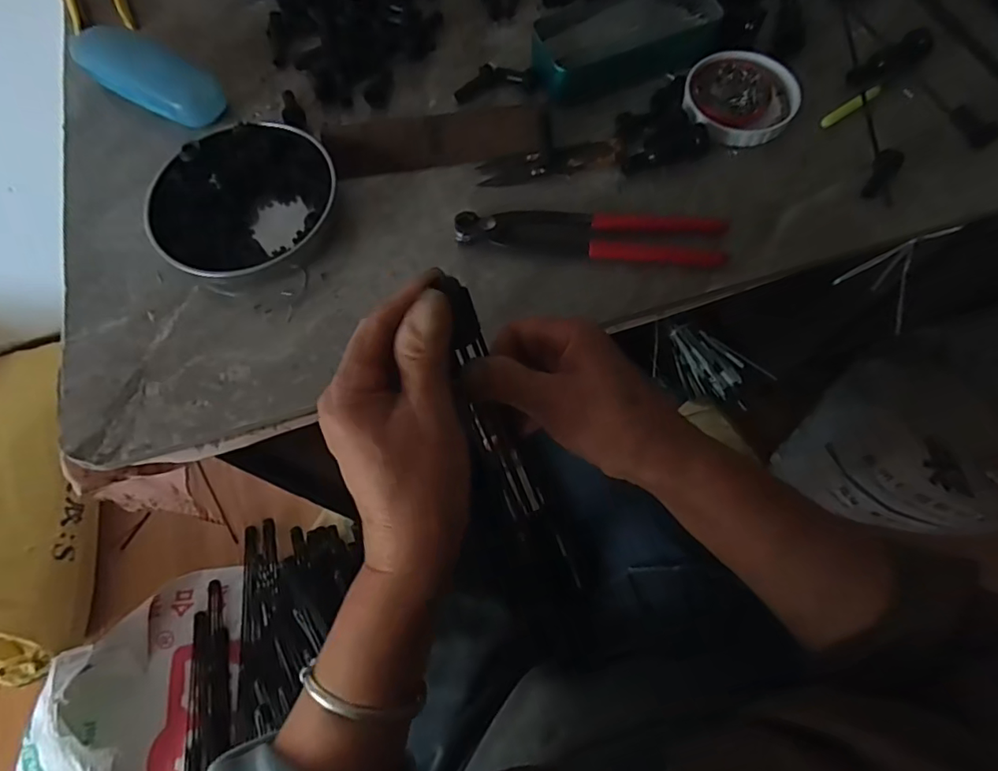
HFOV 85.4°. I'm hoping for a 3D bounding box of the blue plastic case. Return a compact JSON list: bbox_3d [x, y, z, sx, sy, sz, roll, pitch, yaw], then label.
[{"bbox_3d":[-0.309,-0.273,0.474,0.151,0.029,0.054,35,74,15],"label":"blue plastic case"}]

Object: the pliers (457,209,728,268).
[{"bbox_3d":[0.068,-0.109,0.396,0.197,0.015,0.043,0,69,3],"label":"pliers"}]

